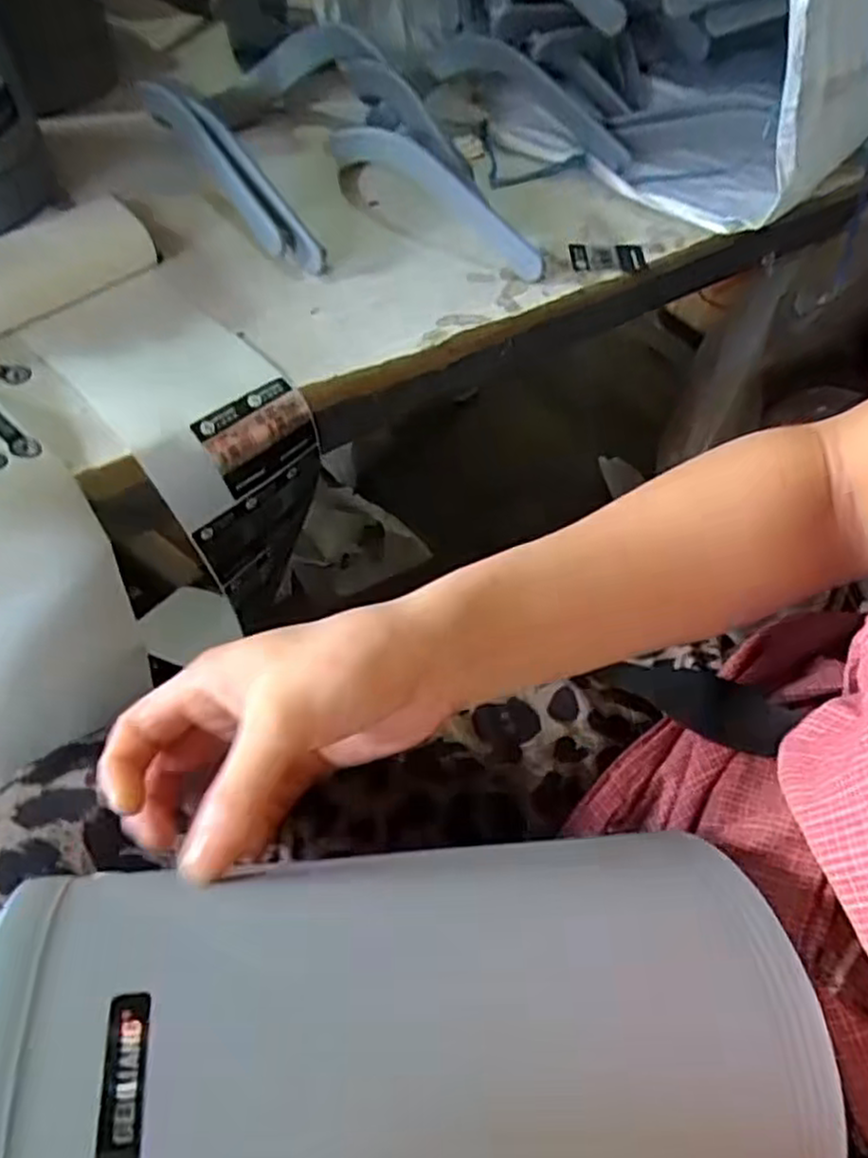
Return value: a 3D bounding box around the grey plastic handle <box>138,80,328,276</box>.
[{"bbox_3d":[-0.137,-0.272,0.499,0.022,0.035,0.172,-41,88,-24],"label":"grey plastic handle"}]

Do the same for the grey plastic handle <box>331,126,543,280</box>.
[{"bbox_3d":[0.003,-0.262,0.508,0.171,0.047,0.016,35,61,-2],"label":"grey plastic handle"}]

